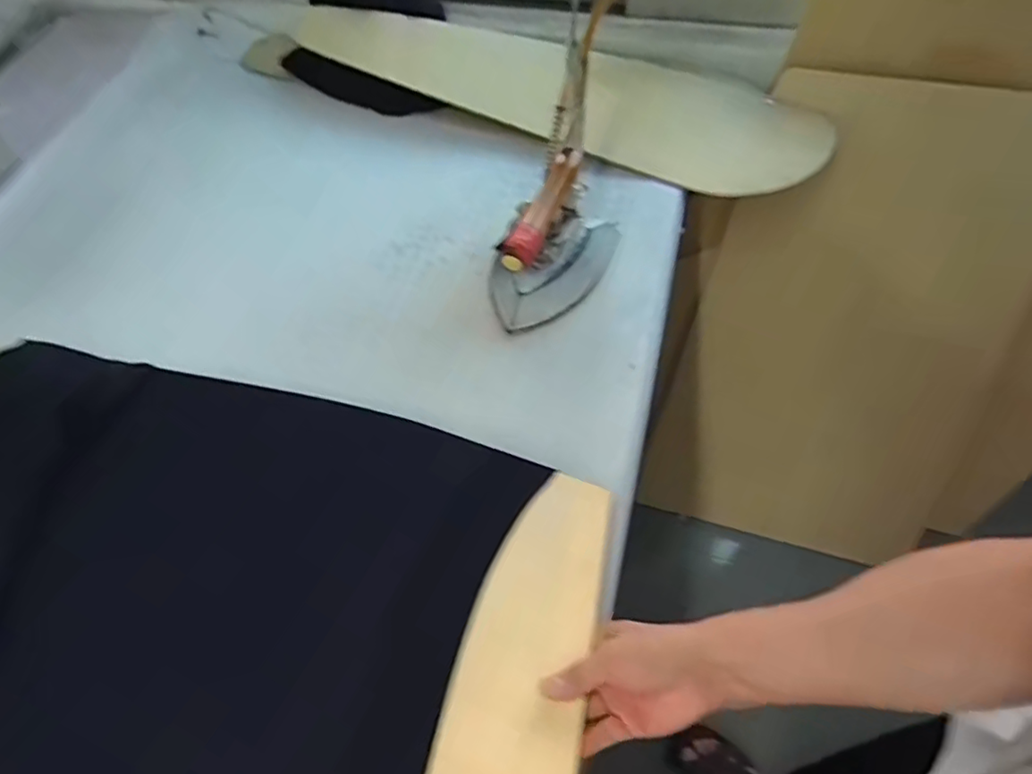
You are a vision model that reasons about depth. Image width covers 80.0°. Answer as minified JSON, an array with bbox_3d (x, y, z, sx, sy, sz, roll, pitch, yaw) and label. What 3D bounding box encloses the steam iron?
[{"bbox_3d":[0.044,-0.172,0.711,0.116,0.107,0.203,22,60,16],"label":"steam iron"}]

